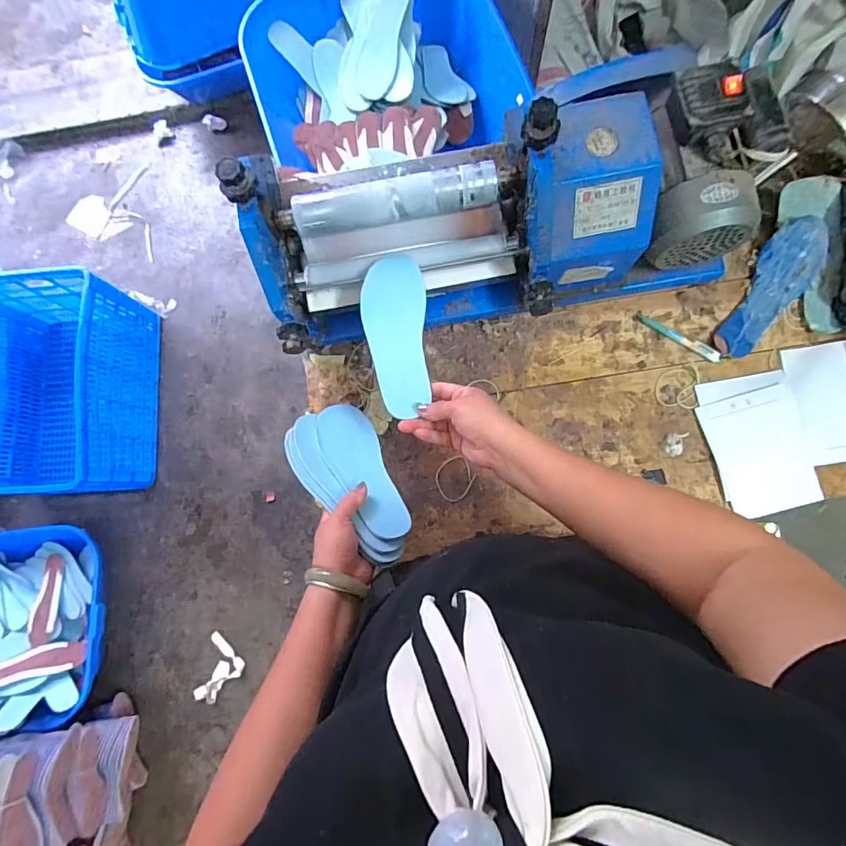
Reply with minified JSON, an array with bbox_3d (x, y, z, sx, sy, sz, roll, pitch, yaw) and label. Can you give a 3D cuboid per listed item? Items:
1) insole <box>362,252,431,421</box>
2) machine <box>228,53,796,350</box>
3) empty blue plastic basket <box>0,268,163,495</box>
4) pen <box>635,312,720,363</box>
[{"bbox_3d":[-0.033,-0.114,0.577,0.077,0.006,0.221,-7,71,2],"label":"insole"},{"bbox_3d":[0.106,-0.273,0.628,0.633,0.219,0.239,-9,81,2],"label":"machine"},{"bbox_3d":[-1.063,-0.113,1.361,0.430,0.281,0.625,-3,81,3],"label":"empty blue plastic basket"},{"bbox_3d":[0.398,-0.135,0.726,0.138,0.014,0.018,34,85,8],"label":"pen"}]

